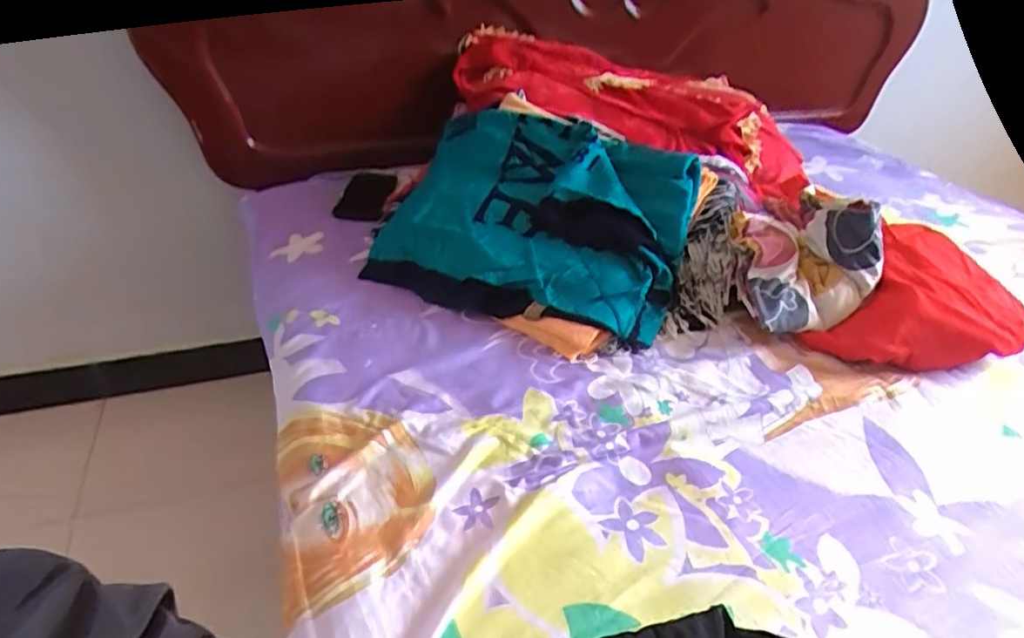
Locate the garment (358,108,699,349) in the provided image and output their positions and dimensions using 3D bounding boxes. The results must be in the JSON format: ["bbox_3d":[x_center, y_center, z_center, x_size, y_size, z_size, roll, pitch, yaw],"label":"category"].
[{"bbox_3d":[0.030,-0.142,0.845,0.420,0.190,0.271,13,37,12],"label":"garment"}]

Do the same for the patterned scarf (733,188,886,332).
[{"bbox_3d":[0.366,-0.068,0.784,0.169,0.142,0.205,26,40,28],"label":"patterned scarf"}]

